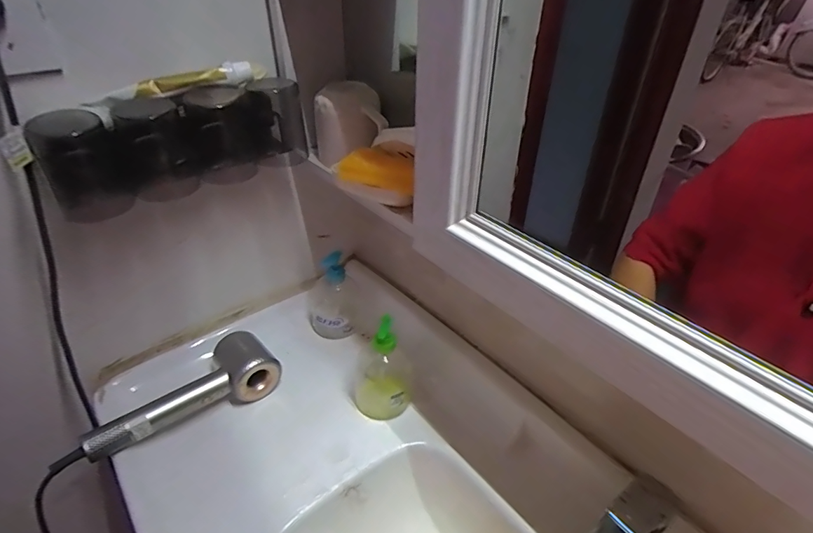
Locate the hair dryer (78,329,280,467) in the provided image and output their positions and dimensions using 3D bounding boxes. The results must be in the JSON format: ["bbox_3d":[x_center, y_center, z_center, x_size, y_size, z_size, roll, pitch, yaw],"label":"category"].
[{"bbox_3d":[-0.316,0.191,0.651,0.254,0.078,0.088,-27,44,-32],"label":"hair dryer"}]

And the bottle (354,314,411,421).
[{"bbox_3d":[-0.035,0.141,0.644,0.085,0.170,0.068,-2,36,-4],"label":"bottle"}]

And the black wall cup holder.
[{"bbox_3d":[-0.258,-0.154,0.540,0.305,0.110,0.073,-29,46,-34],"label":"black wall cup holder"}]

